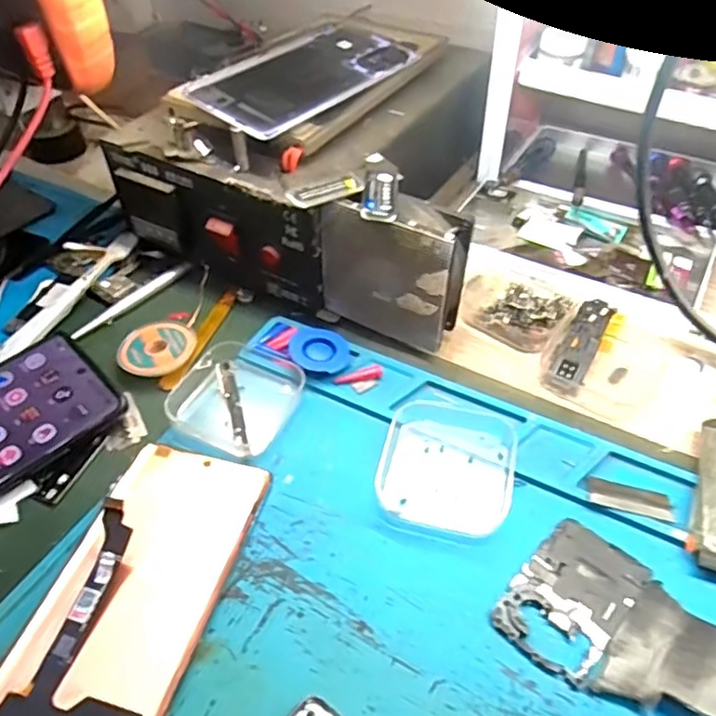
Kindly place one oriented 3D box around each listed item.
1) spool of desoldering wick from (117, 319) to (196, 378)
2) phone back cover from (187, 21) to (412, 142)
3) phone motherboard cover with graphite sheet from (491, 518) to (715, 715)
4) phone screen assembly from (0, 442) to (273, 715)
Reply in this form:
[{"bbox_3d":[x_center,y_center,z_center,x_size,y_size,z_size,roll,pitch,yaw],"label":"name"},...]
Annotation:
[{"bbox_3d":[-0.119,-0.005,0.362,0.044,0.009,0.041,-1,46,1],"label":"spool of desoldering wick"},{"bbox_3d":[-0.029,-0.181,0.386,0.071,0.006,0.157,32,54,18],"label":"phone back cover"},{"bbox_3d":[0.109,0.109,0.247,0.088,0.014,0.065,32,55,28],"label":"phone motherboard cover with graphite sheet"},{"bbox_3d":[-0.098,0.101,0.259,0.070,0.014,0.152,13,48,10],"label":"phone screen assembly"}]

